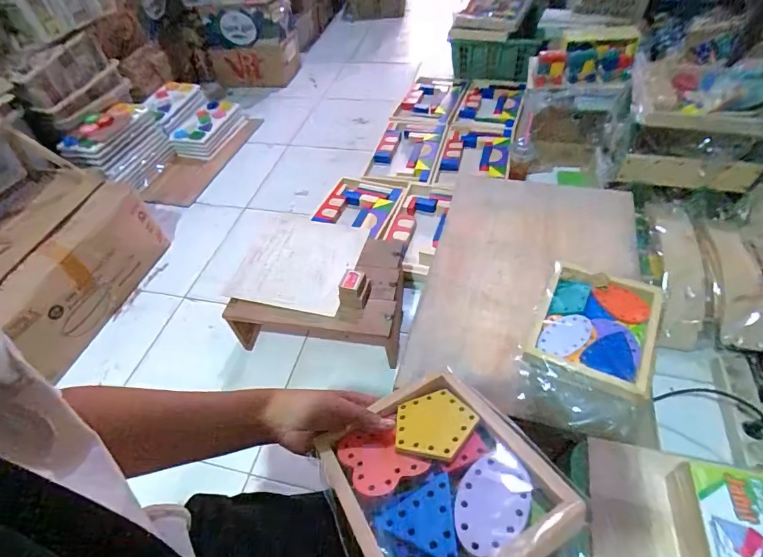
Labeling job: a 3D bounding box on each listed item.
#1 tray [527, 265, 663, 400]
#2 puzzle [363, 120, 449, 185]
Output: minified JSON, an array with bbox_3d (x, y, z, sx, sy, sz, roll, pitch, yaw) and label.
[{"bbox_3d":[0.319,0.067,0.610,0.158,0.033,0.177,19,54,21],"label":"tray"},{"bbox_3d":[0.088,-0.480,1.535,0.264,0.033,0.365,9,51,14],"label":"puzzle"}]

